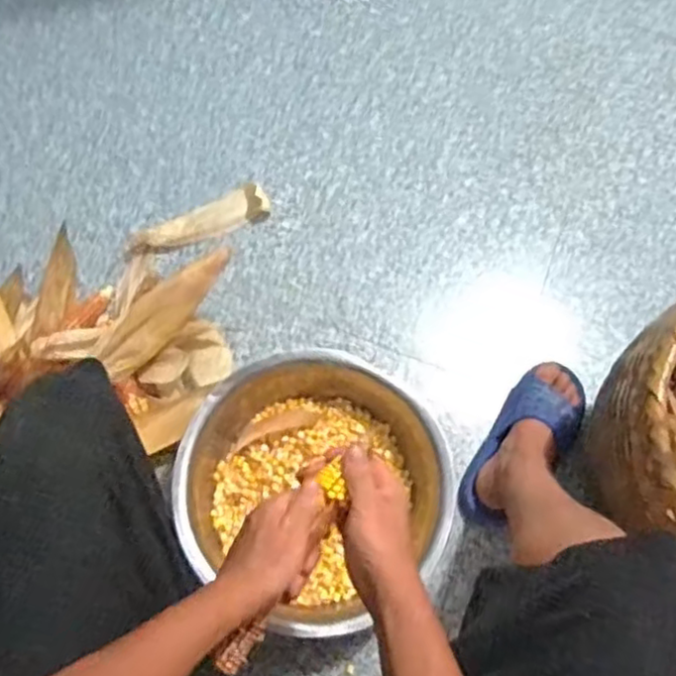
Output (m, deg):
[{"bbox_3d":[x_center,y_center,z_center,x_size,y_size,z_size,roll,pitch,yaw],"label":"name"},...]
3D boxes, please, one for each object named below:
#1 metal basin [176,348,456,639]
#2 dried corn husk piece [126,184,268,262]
[{"bbox_3d":[-0.029,0.187,0.844,0.318,0.111,0.323,1,70,-2],"label":"metal basin"},{"bbox_3d":[-0.216,-0.178,1.022,0.223,0.028,0.058,-19,72,-9],"label":"dried corn husk piece"}]

